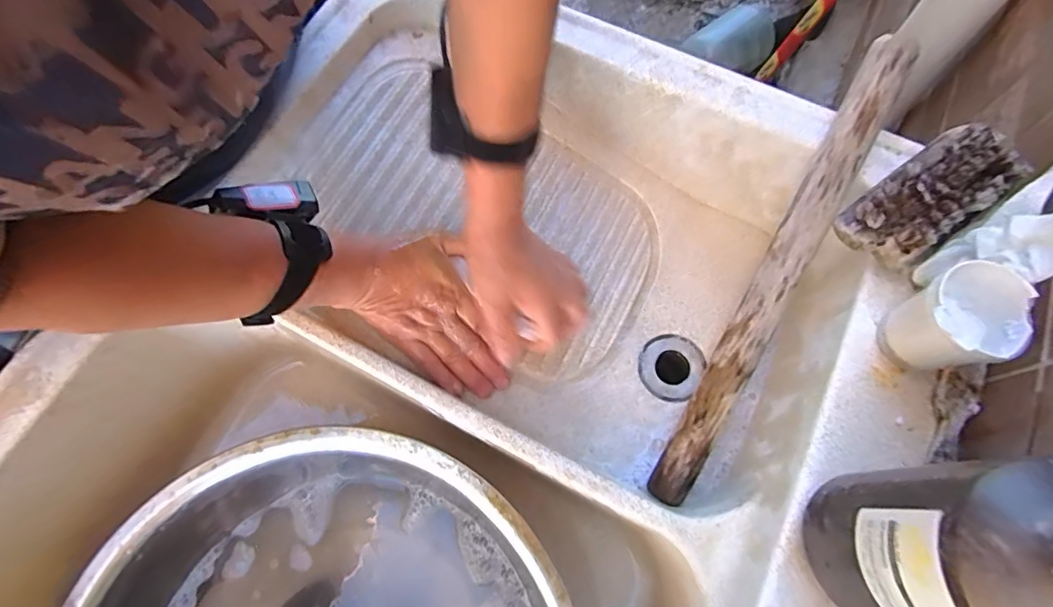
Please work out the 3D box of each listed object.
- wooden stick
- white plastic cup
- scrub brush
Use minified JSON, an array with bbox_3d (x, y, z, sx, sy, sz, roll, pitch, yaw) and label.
[{"bbox_3d":[0.203,-0.017,0.419,0.038,0.031,0.395,27,94,12],"label":"wooden stick"},{"bbox_3d":[0.277,0.014,0.339,0.055,0.071,0.057,-1,68,2],"label":"white plastic cup"},{"bbox_3d":[0.306,-0.081,0.392,0.131,0.034,0.063,-35,71,-12],"label":"scrub brush"}]

